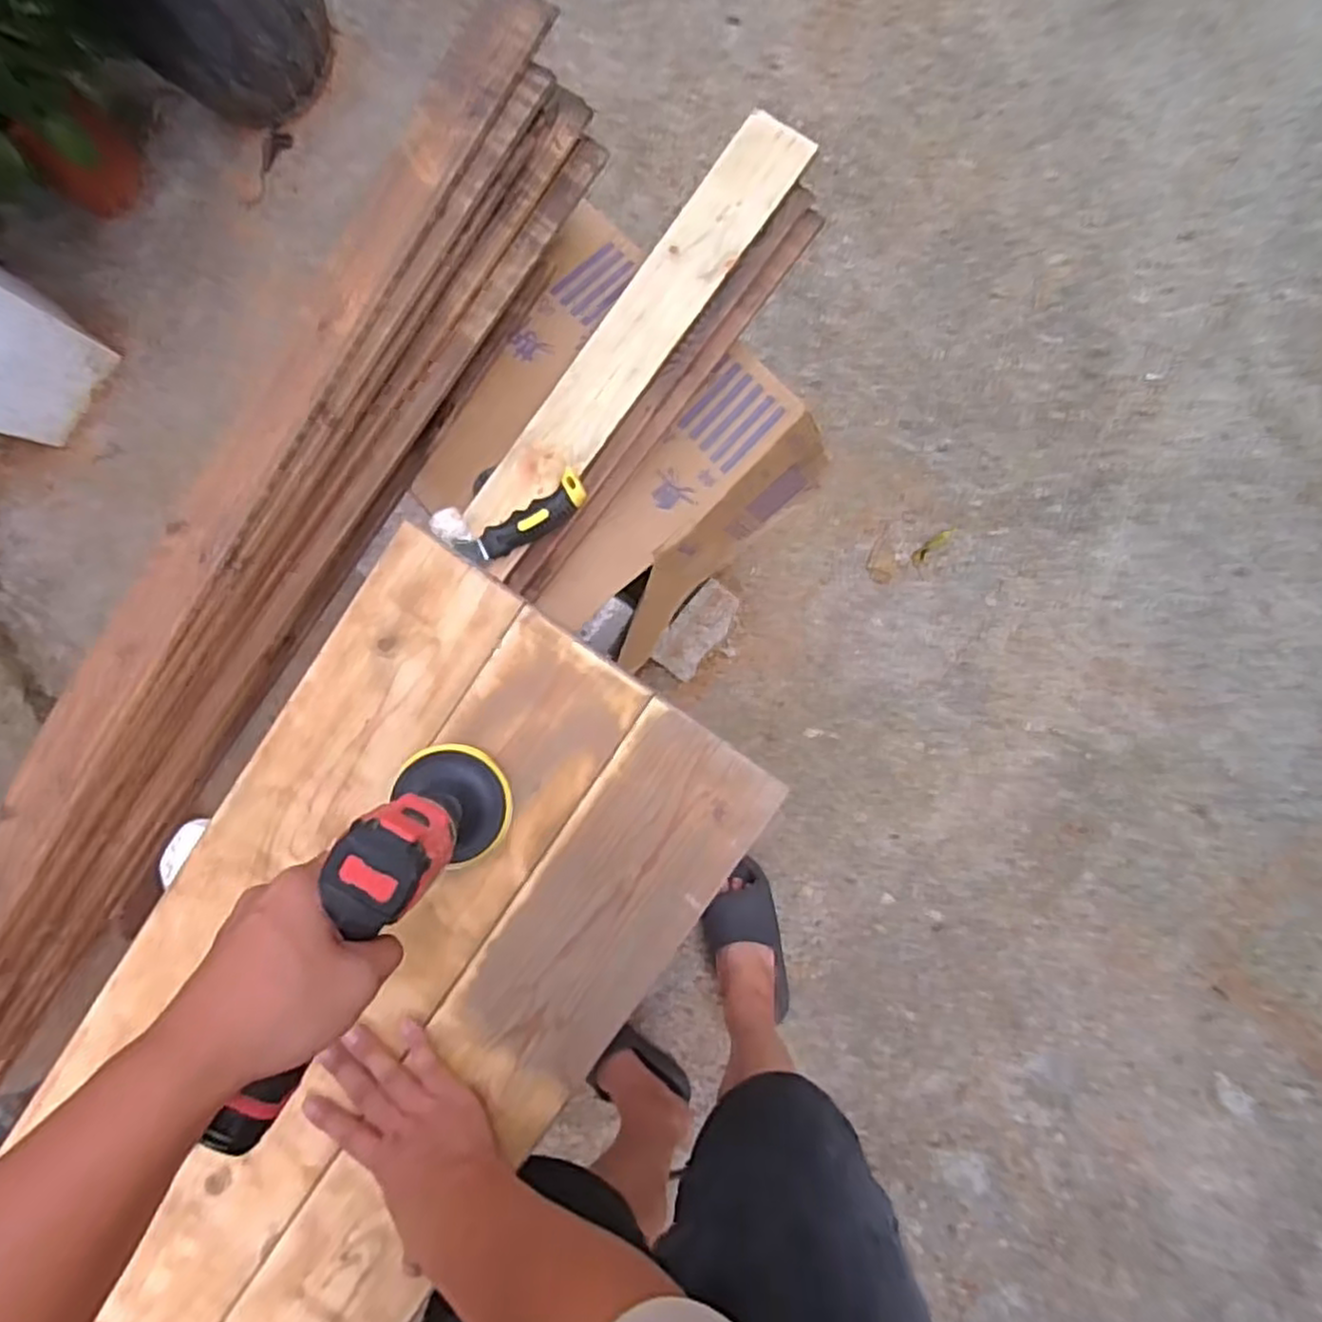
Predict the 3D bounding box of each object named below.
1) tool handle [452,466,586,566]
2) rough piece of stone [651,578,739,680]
[{"bbox_3d":[-0.142,-0.142,0.752,0.143,0.031,0.036,-32,83,7],"label":"tool handle"},{"bbox_3d":[0.064,-0.052,1.275,0.084,0.033,0.169,38,93,-12],"label":"rough piece of stone"}]

